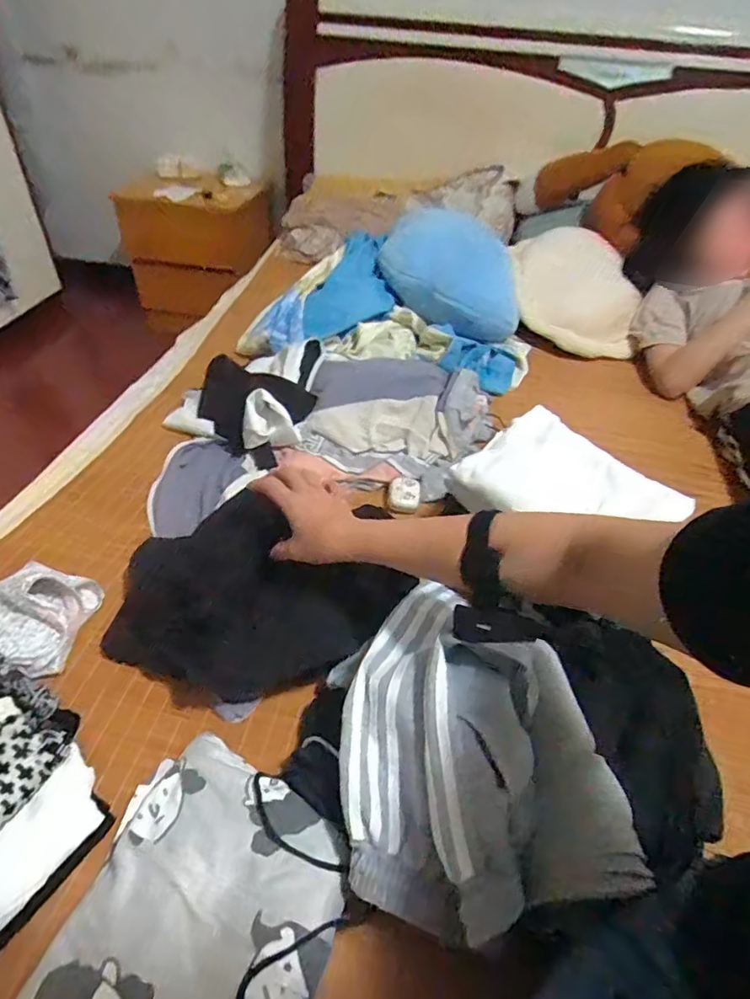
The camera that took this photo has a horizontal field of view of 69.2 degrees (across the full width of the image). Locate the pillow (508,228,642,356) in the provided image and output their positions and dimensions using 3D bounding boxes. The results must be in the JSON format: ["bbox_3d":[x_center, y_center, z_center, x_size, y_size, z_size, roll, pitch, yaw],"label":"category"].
[{"bbox_3d":[0.500,-0.542,1.379,0.316,0.171,0.330,11,45,7],"label":"pillow"}]

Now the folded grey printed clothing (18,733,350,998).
[{"bbox_3d":[-0.141,0.344,0.454,0.209,0.054,0.239,13,45,9],"label":"folded grey printed clothing"}]

